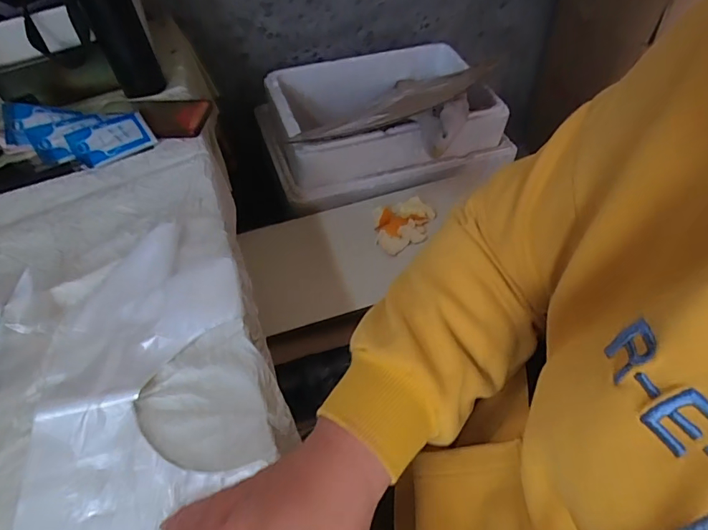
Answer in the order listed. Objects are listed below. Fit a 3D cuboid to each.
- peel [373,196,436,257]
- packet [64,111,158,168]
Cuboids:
[{"bbox_3d":[0.087,-0.071,0.782,0.101,0.043,0.111,-2,53,5],"label":"peel"},{"bbox_3d":[-0.311,-0.162,0.574,0.094,0.010,0.072,-29,69,-18],"label":"packet"}]

